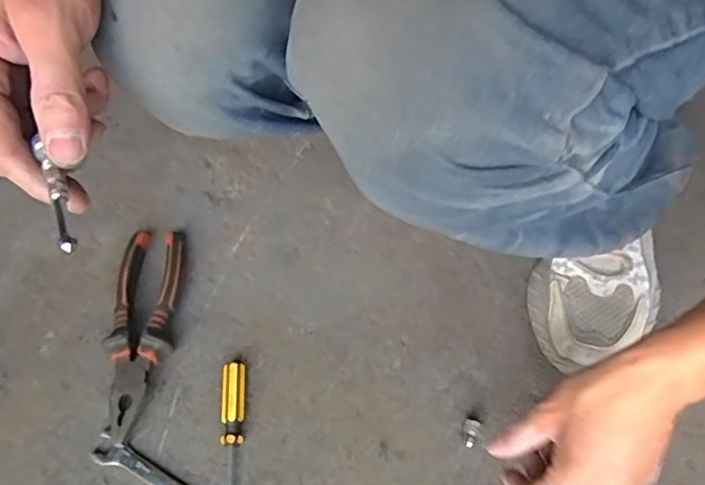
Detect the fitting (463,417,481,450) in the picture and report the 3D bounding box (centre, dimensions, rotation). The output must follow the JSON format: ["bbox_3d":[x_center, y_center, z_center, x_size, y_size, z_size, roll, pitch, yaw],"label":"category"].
[{"bbox_3d":[0.098,0.159,0.495,0.013,0.010,0.023,17,62,7],"label":"fitting"}]

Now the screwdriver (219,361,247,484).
[{"bbox_3d":[-0.099,0.180,0.479,0.022,0.018,0.166,-2,61,-3],"label":"screwdriver"}]

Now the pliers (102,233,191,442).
[{"bbox_3d":[-0.185,0.074,0.523,0.055,0.026,0.191,0,61,-1],"label":"pliers"}]

